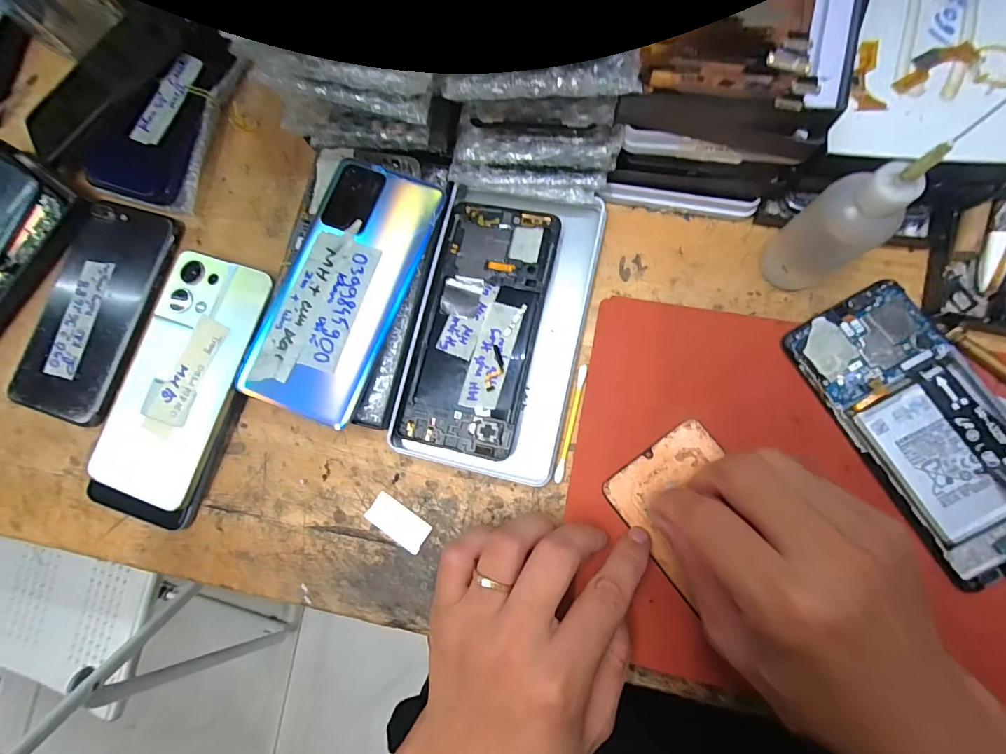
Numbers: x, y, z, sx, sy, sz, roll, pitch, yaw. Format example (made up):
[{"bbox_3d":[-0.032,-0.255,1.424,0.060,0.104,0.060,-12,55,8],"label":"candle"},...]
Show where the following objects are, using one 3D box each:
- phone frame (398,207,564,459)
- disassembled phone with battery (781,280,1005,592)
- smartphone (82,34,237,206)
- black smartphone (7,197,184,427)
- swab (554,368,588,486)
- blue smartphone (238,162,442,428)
[{"bbox_3d":[-0.013,-0.033,0.272,0.070,0.009,0.155,12,84,8],"label":"phone frame"},{"bbox_3d":[0.226,0.026,0.231,0.068,0.015,0.153,-29,80,2],"label":"disassembled phone with battery"},{"bbox_3d":[-0.241,-0.185,0.306,0.063,0.009,0.124,19,83,-3],"label":"smartphone"},{"bbox_3d":[-0.277,-0.048,0.298,0.074,0.009,0.150,14,79,-1],"label":"black smartphone"},{"bbox_3d":[0.041,0.028,0.262,0.005,0.004,0.071,13,84,8],"label":"swab"},{"bbox_3d":[-0.096,-0.054,0.265,0.073,0.009,0.158,22,82,-4],"label":"blue smartphone"}]

